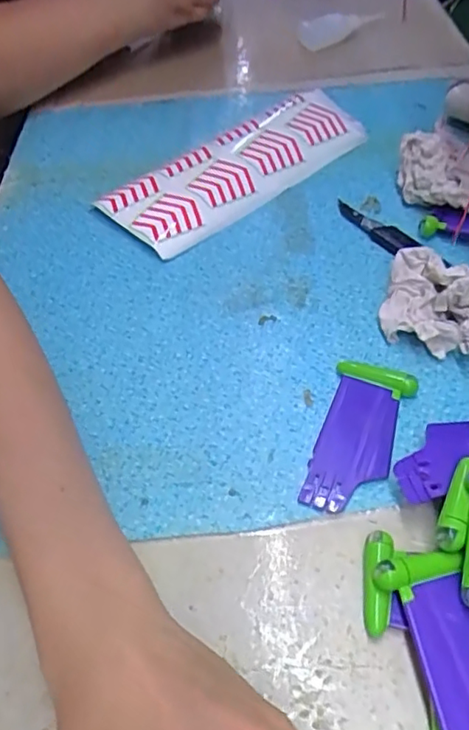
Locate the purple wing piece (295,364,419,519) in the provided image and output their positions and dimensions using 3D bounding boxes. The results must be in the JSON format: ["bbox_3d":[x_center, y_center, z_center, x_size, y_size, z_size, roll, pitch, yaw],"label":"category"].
[{"bbox_3d":[0.064,0.037,0.302,0.039,0.009,0.087,16,53,18],"label":"purple wing piece"}]

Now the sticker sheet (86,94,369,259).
[{"bbox_3d":[0.009,-0.168,0.468,0.225,0.020,0.093,-39,57,-25],"label":"sticker sheet"}]

